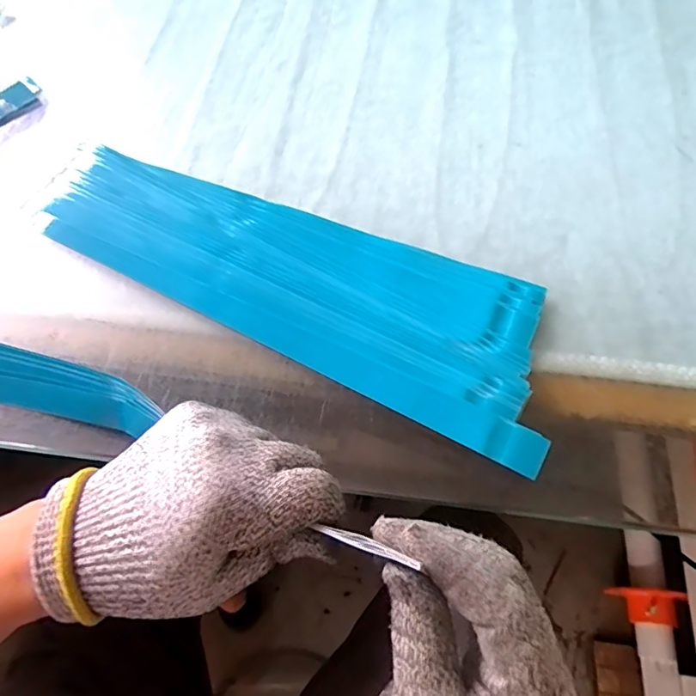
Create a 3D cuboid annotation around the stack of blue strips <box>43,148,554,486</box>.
[{"bbox_3d":[-0.039,-0.057,0.371,0.379,0.014,0.120,26,65,12],"label":"stack of blue strips"}]

